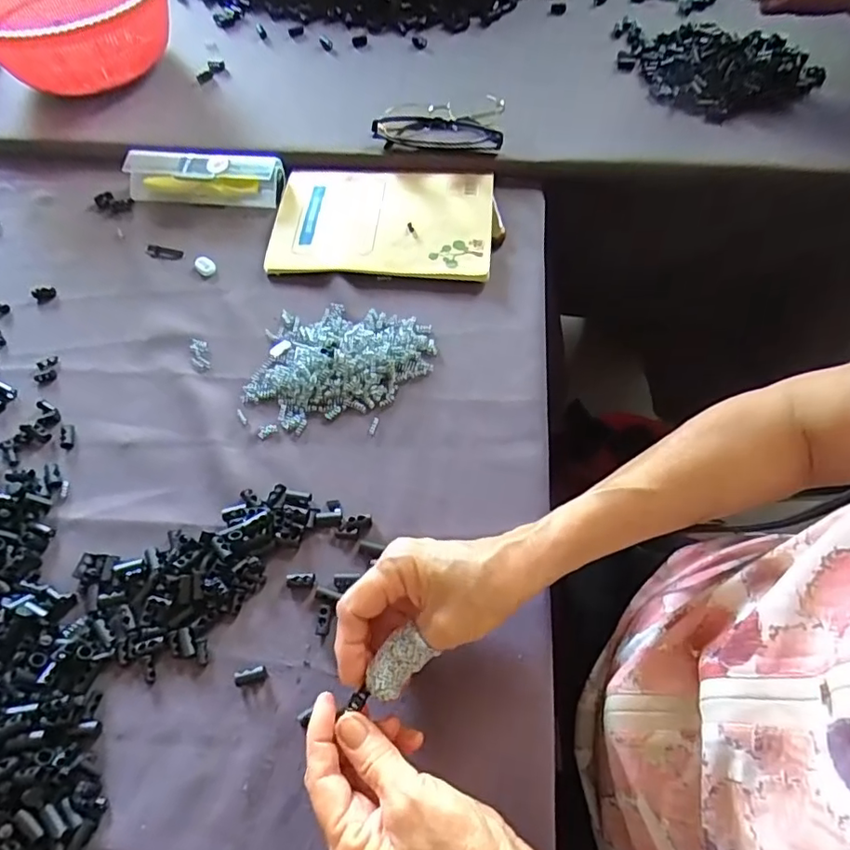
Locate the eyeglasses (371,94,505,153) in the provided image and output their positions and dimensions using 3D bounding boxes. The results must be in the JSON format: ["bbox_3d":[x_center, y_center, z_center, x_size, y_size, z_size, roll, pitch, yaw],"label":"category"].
[{"bbox_3d":[0.014,-0.304,0.558,0.126,0.033,0.059,4,62,6],"label":"eyeglasses"}]

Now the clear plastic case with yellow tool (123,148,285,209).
[{"bbox_3d":[-0.223,-0.252,0.554,0.154,0.032,0.042,6,62,7],"label":"clear plastic case with yellow tool"}]

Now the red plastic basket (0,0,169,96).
[{"bbox_3d":[-0.404,-0.460,0.632,0.200,0.095,0.229,4,62,6],"label":"red plastic basket"}]

